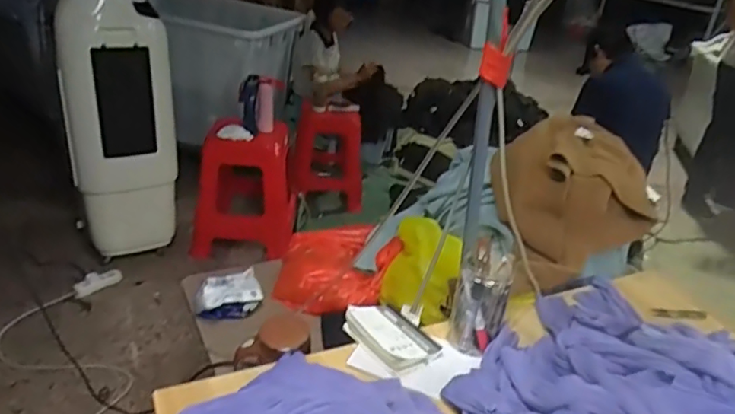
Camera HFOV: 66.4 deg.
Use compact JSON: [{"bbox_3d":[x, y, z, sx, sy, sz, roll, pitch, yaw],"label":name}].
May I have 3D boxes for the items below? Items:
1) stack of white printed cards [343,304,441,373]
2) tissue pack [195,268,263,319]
[{"bbox_3d":[0.039,0.204,0.904,0.101,0.025,0.139,-12,33,-33],"label":"stack of white printed cards"},{"bbox_3d":[-0.298,0.190,1.206,0.141,0.071,0.070,-8,30,-26],"label":"tissue pack"}]

